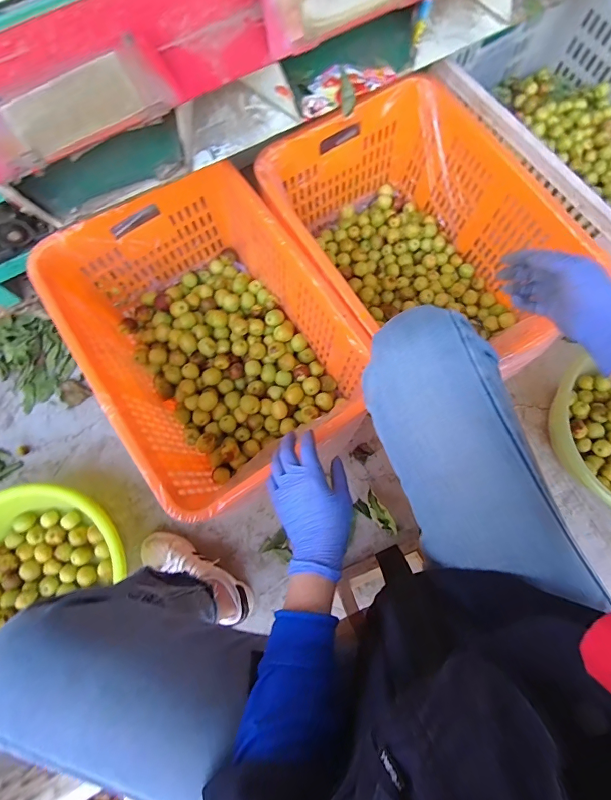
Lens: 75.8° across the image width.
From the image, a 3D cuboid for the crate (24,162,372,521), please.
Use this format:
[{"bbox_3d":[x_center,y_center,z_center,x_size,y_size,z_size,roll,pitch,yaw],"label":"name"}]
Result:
[{"bbox_3d":[-0.163,-0.104,0.706,0.378,0.224,0.500,-34,78,-8],"label":"crate"}]

